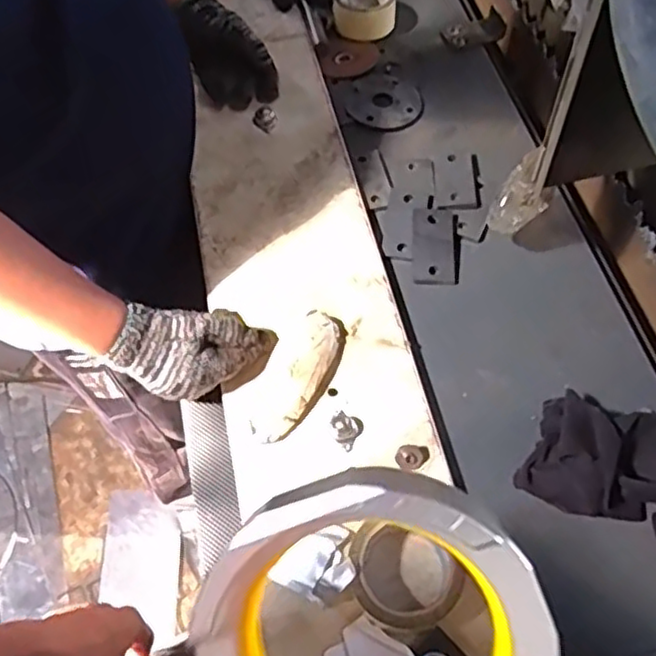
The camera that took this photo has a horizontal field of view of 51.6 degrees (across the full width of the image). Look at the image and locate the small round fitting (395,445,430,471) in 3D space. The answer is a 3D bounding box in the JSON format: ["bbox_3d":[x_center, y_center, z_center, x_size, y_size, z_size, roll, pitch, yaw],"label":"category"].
[{"bbox_3d":[0.084,0.129,0.671,0.035,0.017,0.023,-7,59,-6],"label":"small round fitting"}]

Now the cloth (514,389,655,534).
[{"bbox_3d":[0.315,0.138,0.655,0.232,0.055,0.121,19,61,10],"label":"cloth"}]

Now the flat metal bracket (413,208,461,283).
[{"bbox_3d":[0.131,-0.098,0.813,0.056,0.008,0.100,3,59,0],"label":"flat metal bracket"}]

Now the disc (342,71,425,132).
[{"bbox_3d":[0.079,-0.323,0.961,0.107,0.008,0.124,4,59,0],"label":"disc"}]

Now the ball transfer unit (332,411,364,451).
[{"bbox_3d":[0.019,0.101,0.681,0.029,0.016,0.032,28,62,14],"label":"ball transfer unit"}]

